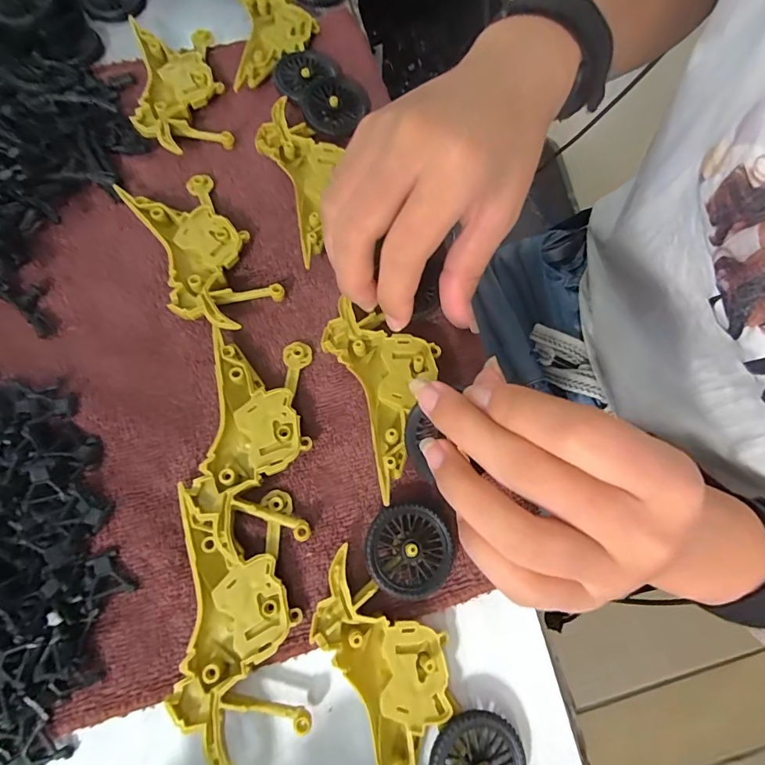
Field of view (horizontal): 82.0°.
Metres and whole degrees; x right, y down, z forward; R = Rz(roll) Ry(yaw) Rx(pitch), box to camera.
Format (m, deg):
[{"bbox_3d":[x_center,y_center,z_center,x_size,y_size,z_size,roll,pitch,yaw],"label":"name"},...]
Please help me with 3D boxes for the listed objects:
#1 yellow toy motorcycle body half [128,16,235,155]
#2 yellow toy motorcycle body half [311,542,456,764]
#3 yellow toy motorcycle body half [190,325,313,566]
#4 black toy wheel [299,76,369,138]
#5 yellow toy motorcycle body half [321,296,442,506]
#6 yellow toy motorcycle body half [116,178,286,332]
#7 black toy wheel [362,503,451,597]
[{"bbox_3d":[-0.122,-0.178,0.262,0.050,0.013,0.103,-13,74,-5],"label":"yellow toy motorcycle body half"},{"bbox_3d":[0.002,0.112,0.177,0.043,0.013,0.089,-26,75,-8],"label":"yellow toy motorcycle body half"},{"bbox_3d":[-0.058,0.026,0.201,0.046,0.015,0.096,-2,73,-1],"label":"yellow toy motorcycle body half"},{"bbox_3d":[-0.029,-0.162,0.254,0.034,0.006,0.039,33,75,9],"label":"black toy wheel"},{"bbox_3d":[0.004,0.002,0.206,0.048,0.010,0.094,-13,65,-6],"label":"yellow toy motorcycle body half"},{"bbox_3d":[-0.095,-0.069,0.229,0.048,0.013,0.097,-32,76,-10],"label":"yellow toy motorcycle body half"},{"bbox_3d":[0.011,0.072,0.189,0.036,0.013,0.036,0,73,-1],"label":"black toy wheel"}]

